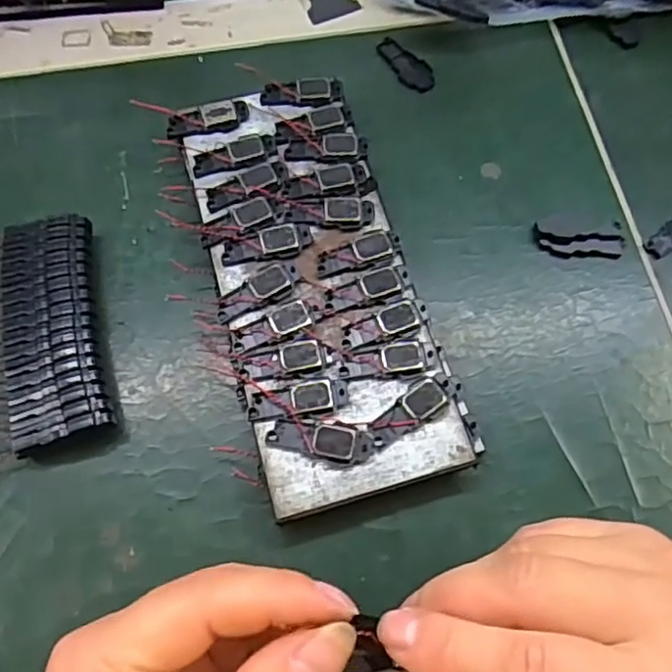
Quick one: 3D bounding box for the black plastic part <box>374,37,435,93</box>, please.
[{"bbox_3d":[0.038,-0.146,0.338,0.018,0.004,0.040,-26,70,-10],"label":"black plastic part"}]

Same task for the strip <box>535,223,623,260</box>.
[{"bbox_3d":[0.113,-0.043,0.297,0.039,0.007,0.012,7,68,2],"label":"strip"}]

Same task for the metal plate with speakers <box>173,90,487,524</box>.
[{"bbox_3d":[-0.009,-0.026,0.282,0.085,0.021,0.194,-16,69,-7],"label":"metal plate with speakers"}]

